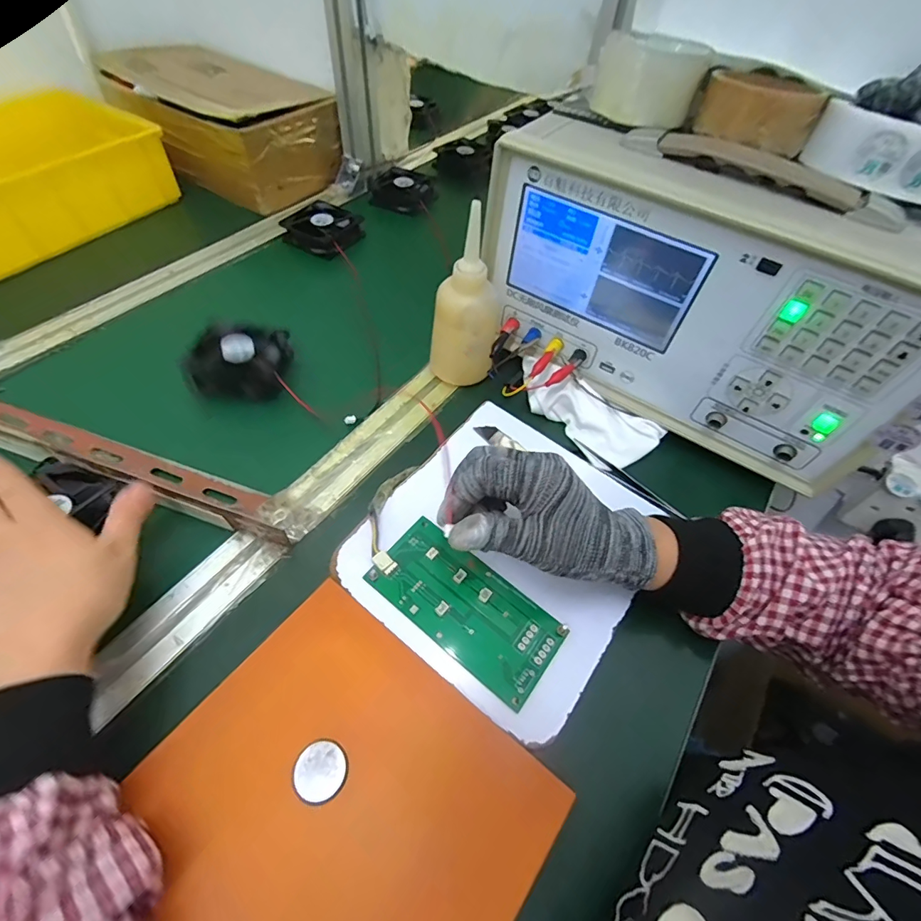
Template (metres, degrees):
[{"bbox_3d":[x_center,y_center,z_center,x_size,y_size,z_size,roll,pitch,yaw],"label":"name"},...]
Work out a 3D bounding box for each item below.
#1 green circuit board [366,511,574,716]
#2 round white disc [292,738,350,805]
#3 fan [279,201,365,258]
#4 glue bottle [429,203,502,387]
[{"bbox_3d":[0.004,0.098,0.316,0.133,0.009,0.064,34,59,19],"label":"green circuit board"},{"bbox_3d":[-0.078,0.173,0.253,0.028,0.004,0.029,2,54,-3],"label":"round white disc"},{"bbox_3d":[-0.180,-0.307,0.599,0.089,0.031,0.074,20,56,10],"label":"fan"},{"bbox_3d":[0.006,-0.139,0.416,0.062,0.149,0.059,9,54,2],"label":"glue bottle"}]

